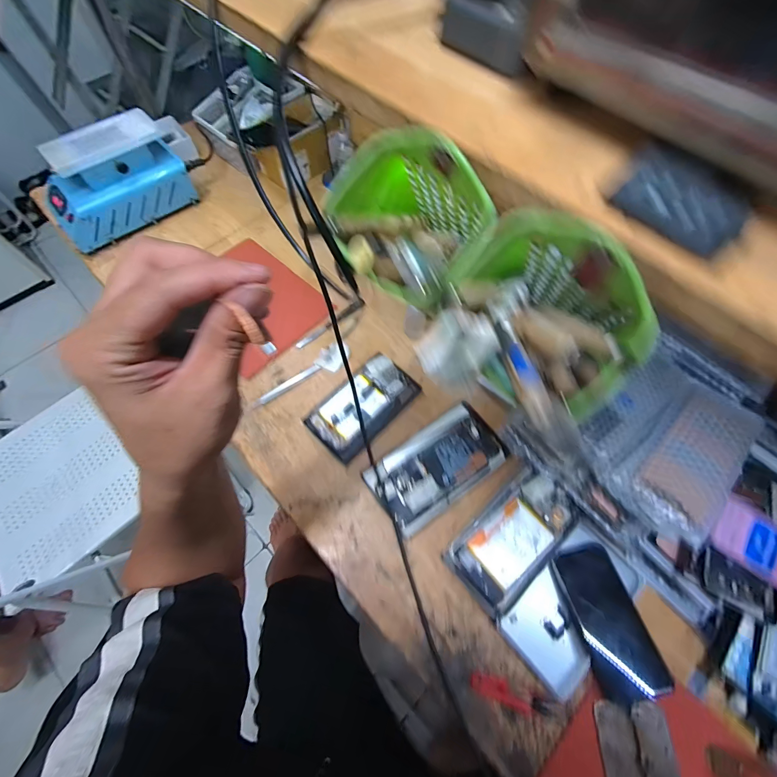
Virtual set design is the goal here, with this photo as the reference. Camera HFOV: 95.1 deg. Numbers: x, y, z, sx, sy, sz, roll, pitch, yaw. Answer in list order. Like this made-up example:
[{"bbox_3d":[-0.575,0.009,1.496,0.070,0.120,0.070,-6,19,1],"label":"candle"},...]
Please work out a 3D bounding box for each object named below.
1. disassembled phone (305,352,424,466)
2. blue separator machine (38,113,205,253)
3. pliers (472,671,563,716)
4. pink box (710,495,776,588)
[{"bbox_3d":[-0.039,0.025,0.561,0.096,0.018,0.170,41,71,16],"label":"disassembled phone"},{"bbox_3d":[-0.533,-0.424,0.707,0.128,0.142,0.285,40,70,16],"label":"blue separator machine"},{"bbox_3d":[0.144,0.354,0.407,0.102,0.014,0.023,21,66,8],"label":"pliers"},{"bbox_3d":[0.436,0.182,0.422,0.108,0.035,0.075,36,69,15],"label":"pink box"}]

